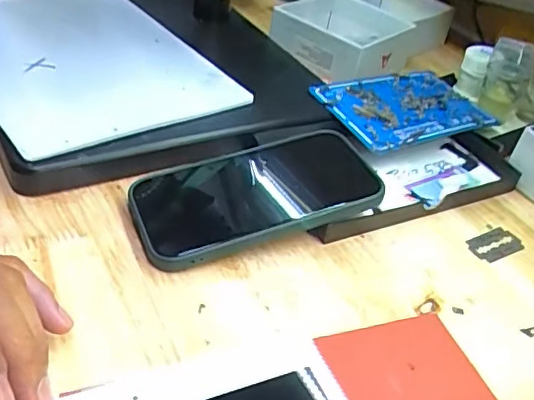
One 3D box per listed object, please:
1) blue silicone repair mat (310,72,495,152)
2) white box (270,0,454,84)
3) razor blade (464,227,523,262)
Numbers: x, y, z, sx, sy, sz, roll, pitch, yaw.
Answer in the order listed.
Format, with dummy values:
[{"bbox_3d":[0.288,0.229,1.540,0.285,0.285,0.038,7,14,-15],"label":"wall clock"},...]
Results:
[{"bbox_3d":[0.112,-0.076,0.459,0.140,0.008,0.080,-13,53,-29],"label":"blue silicone repair mat"},{"bbox_3d":[0.097,-0.175,0.562,0.116,0.052,0.188,31,45,26],"label":"white box"},{"bbox_3d":[0.148,0.029,0.368,0.039,0.004,0.022,-16,53,-28],"label":"razor blade"}]

